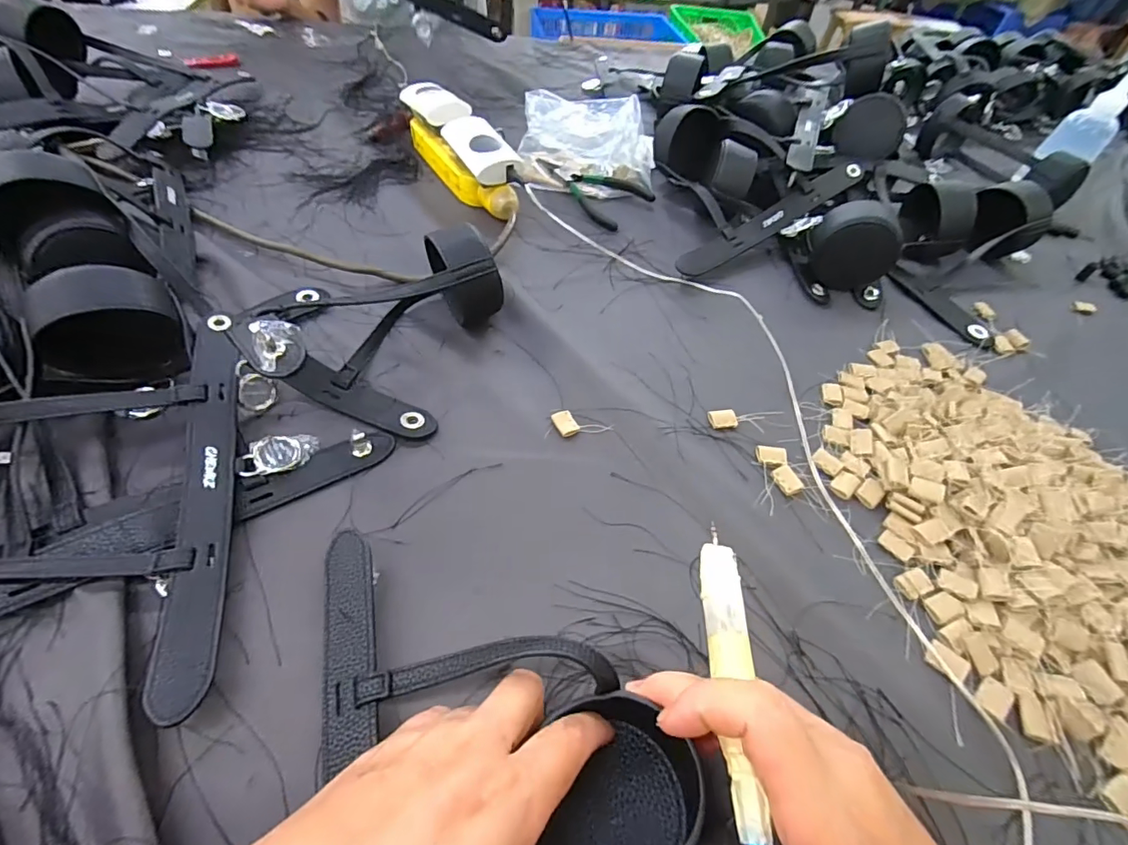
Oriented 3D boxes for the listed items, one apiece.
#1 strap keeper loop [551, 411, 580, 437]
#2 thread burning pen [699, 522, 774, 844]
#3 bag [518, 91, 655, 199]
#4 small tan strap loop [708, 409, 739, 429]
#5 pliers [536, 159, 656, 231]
[{"bbox_3d":[0.001,0.000,0.362,0.016,0.004,0.020,-20,57,-20],"label":"strap keeper loop"},{"bbox_3d":[0.068,0.104,0.196,0.017,0.009,0.131,5,53,-2],"label":"thread burning pen"},{"bbox_3d":[0.026,-0.327,0.579,0.155,0.071,0.109,2,53,-5],"label":"bag"},{"bbox_3d":[0.120,-0.003,0.373,0.021,0.006,0.014,1,53,-5],"label":"small tan strap loop"},{"bbox_3d":[0.028,-0.274,0.570,0.075,0.018,0.144,-34,63,-27],"label":"pliers"}]

